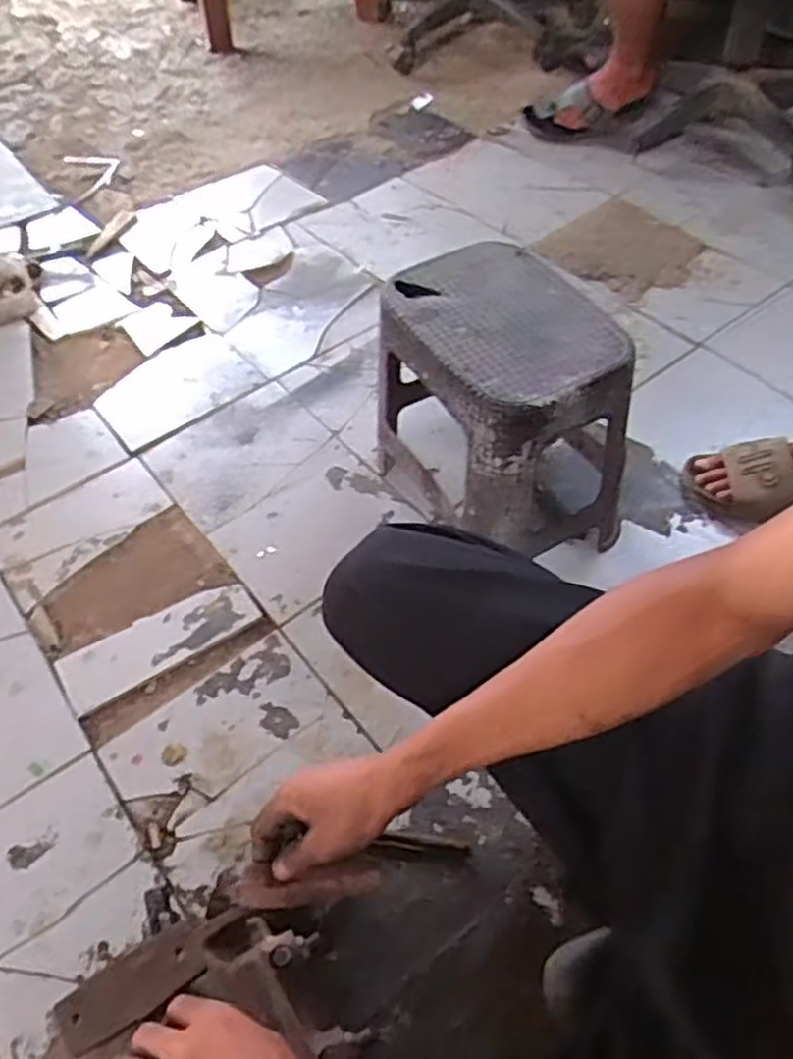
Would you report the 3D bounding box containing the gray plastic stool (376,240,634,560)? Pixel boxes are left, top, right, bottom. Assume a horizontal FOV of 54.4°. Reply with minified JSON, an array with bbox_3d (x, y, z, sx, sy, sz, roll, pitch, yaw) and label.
[{"bbox_3d":[0.117,-0.137,0.969,0.201,0.305,0.314,-27,56,-18],"label":"gray plastic stool"}]

